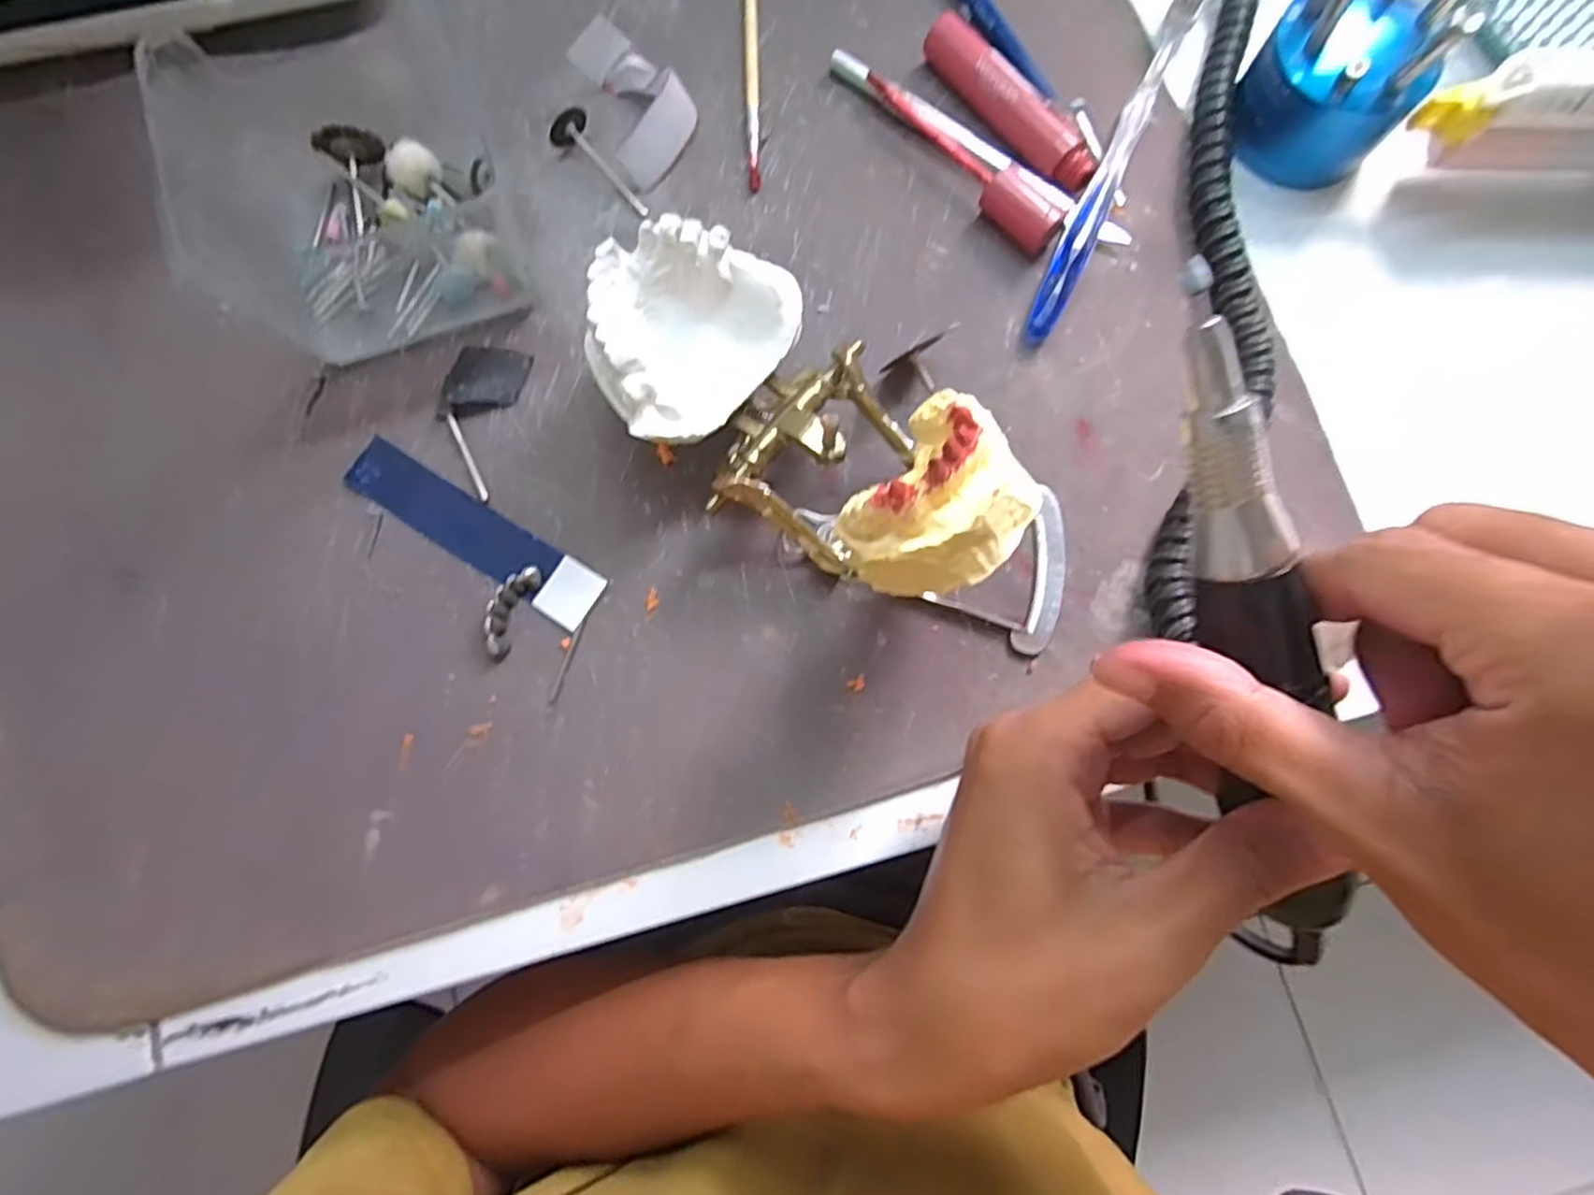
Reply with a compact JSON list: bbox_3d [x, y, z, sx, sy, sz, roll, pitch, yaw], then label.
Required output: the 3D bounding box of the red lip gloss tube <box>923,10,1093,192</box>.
[{"bbox_3d":[0.083,-0.193,0.287,0.019,0.019,0.086,-42,83,-7],"label":"red lip gloss tube"}]

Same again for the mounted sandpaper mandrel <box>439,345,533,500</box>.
[{"bbox_3d":[-0.119,-0.067,0.268,0.028,0.006,0.056,13,80,2],"label":"mounted sandpaper mandrel"}]

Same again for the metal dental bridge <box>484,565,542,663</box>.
[{"bbox_3d":[-0.100,0.004,0.252,0.010,0.007,0.034,21,80,3],"label":"metal dental bridge"}]

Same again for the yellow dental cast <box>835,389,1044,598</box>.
[{"bbox_3d":[0.039,-0.024,0.193,0.040,0.023,0.054,36,80,7],"label":"yellow dental cast"}]

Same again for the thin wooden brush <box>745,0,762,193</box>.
[{"bbox_3d":[-0.019,-0.241,0.303,0.006,0.004,0.158,-1,80,-1],"label":"thin wooden brush"}]

